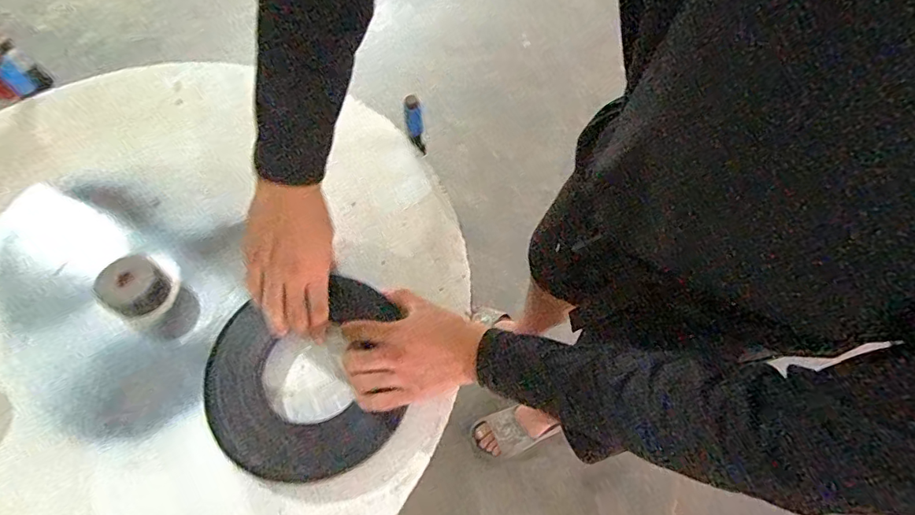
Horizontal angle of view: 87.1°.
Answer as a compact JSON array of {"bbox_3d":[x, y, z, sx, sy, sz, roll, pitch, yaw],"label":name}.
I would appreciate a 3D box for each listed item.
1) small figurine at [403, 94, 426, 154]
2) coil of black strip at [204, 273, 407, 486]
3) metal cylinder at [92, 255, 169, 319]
[{"bbox_3d":[-0.062,-0.190,0.685,0.024,0.088,0.028,-5,63,-4],"label":"small figurine"},{"bbox_3d":[-0.164,0.132,0.531,0.206,0.019,0.207,1,63,-1],"label":"coil of black strip"},{"bbox_3d":[-0.392,0.035,0.578,0.073,0.033,0.068,1,63,-1],"label":"metal cylinder"}]

